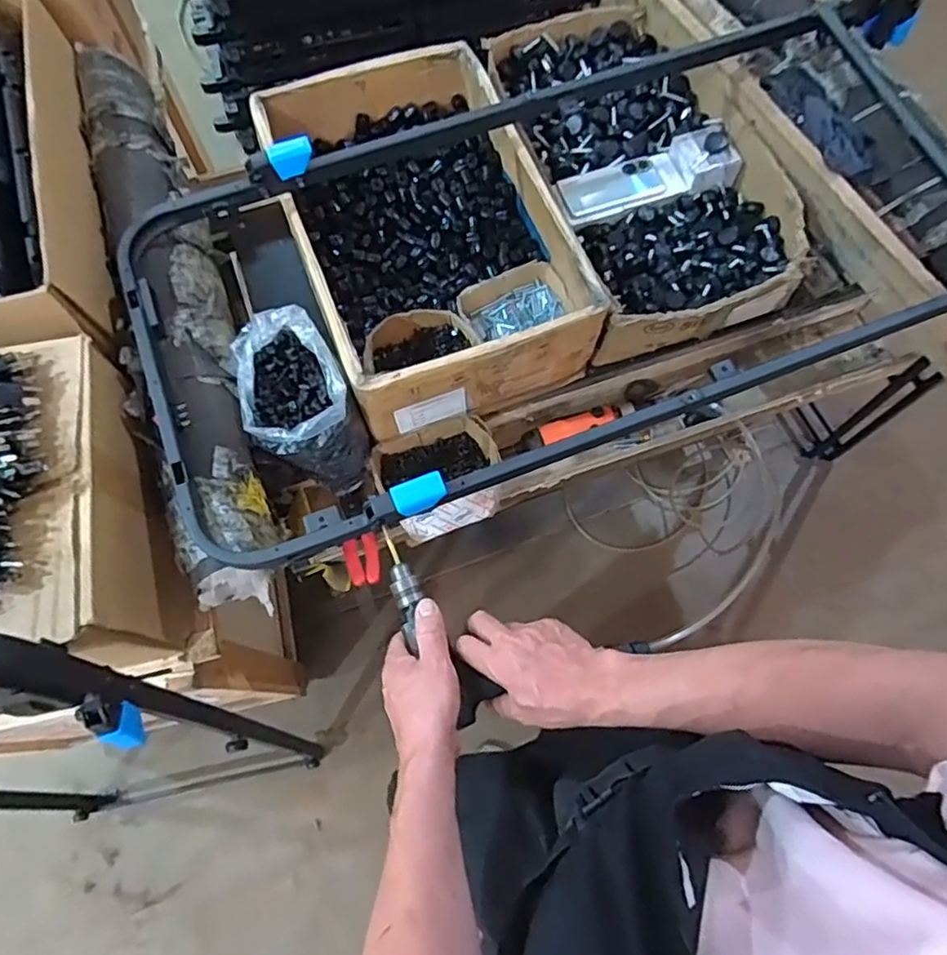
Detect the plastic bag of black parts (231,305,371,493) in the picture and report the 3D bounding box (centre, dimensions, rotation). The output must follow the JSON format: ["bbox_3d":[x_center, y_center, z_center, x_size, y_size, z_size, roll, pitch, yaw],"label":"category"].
[{"bbox_3d":[-0.226,-0.101,0.855,0.130,0.164,0.190,-13,71,-4],"label":"plastic bag of black parts"}]

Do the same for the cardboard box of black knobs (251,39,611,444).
[{"bbox_3d":[-0.078,-0.367,0.945,0.348,0.163,0.545,-21,72,-7],"label":"cardboard box of black knobs"}]

